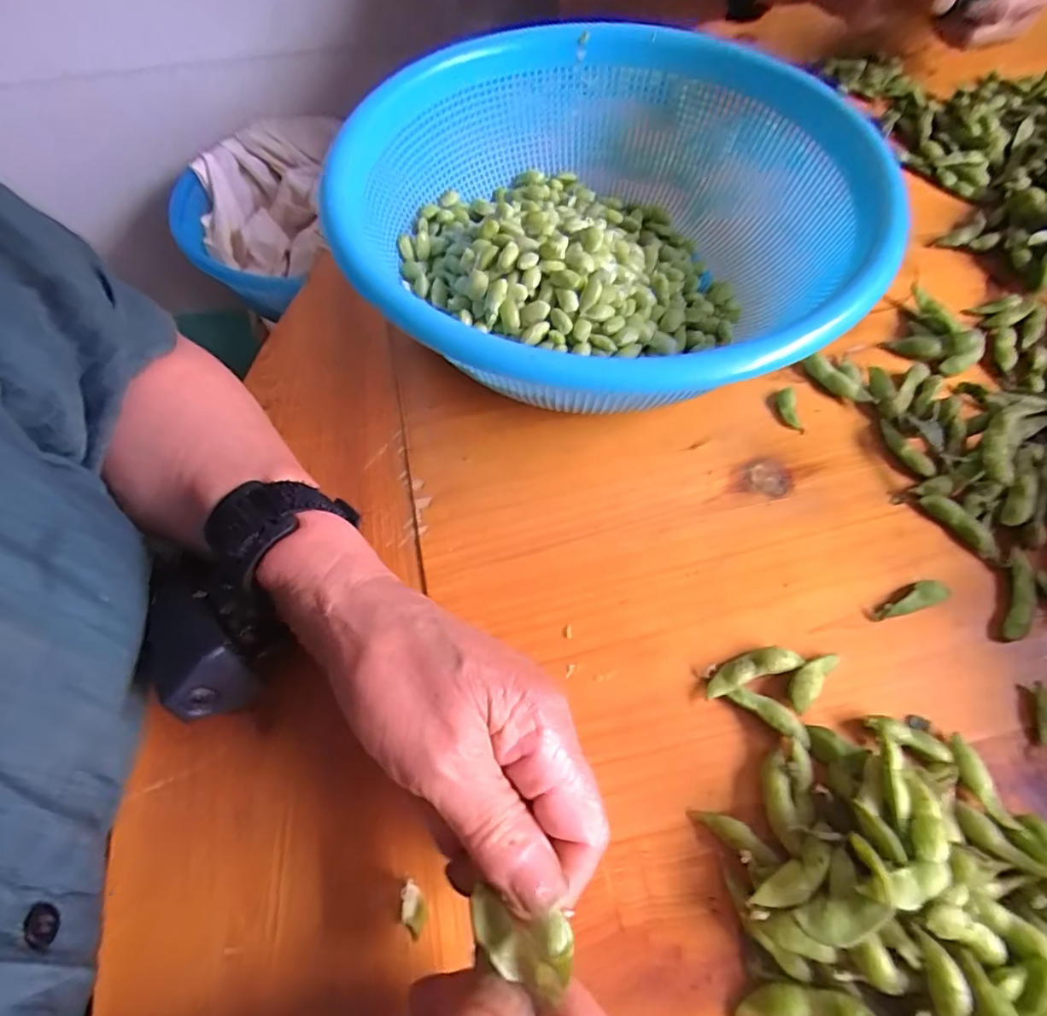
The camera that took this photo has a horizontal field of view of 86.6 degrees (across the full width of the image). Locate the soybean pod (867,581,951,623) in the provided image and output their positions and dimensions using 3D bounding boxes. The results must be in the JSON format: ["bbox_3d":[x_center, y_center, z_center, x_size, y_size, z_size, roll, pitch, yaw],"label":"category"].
[{"bbox_3d":[0.185,0.044,0.268,0.041,0.006,0.012,-18,63,-8],"label":"soybean pod"}]

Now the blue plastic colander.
[{"bbox_3d":[0.049,-0.148,0.316,0.281,0.106,0.264,0,62,1],"label":"blue plastic colander"}]

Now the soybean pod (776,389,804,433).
[{"bbox_3d":[0.154,-0.057,0.322,0.011,0.007,0.028,-2,62,-1],"label":"soybean pod"}]

